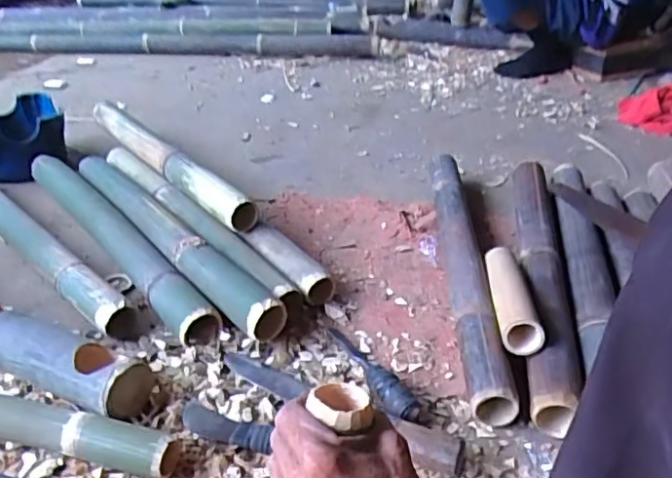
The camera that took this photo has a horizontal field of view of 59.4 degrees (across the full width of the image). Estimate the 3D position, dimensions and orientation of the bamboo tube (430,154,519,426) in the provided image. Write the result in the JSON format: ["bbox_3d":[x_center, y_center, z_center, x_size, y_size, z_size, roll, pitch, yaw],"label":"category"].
[{"bbox_3d":[0.196,0.015,0.931,0.062,0.063,0.634,2,32,2],"label":"bamboo tube"}]

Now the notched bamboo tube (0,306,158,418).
[{"bbox_3d":[-0.426,0.121,0.758,0.464,0.068,0.088,15,35,21],"label":"notched bamboo tube"}]

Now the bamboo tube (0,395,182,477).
[{"bbox_3d":[-0.289,0.210,0.636,0.242,0.038,0.048,8,33,11],"label":"bamboo tube"}]

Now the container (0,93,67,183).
[{"bbox_3d":[-0.700,-0.220,1.289,0.196,0.113,0.254,-19,37,-28],"label":"container"}]

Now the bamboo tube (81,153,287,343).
[{"bbox_3d":[-0.293,-0.014,0.991,0.069,0.071,0.662,-23,39,-33],"label":"bamboo tube"}]

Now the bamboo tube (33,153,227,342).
[{"bbox_3d":[-0.376,-0.006,0.989,0.067,0.056,0.639,-23,39,-32],"label":"bamboo tube"}]

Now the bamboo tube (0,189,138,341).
[{"bbox_3d":[-0.519,-0.004,0.979,0.670,0.057,0.056,28,41,36],"label":"bamboo tube"}]

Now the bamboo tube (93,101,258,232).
[{"bbox_3d":[-0.347,-0.163,1.155,0.052,0.055,0.630,-23,39,-32],"label":"bamboo tube"}]

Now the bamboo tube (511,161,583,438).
[{"bbox_3d":[0.311,0.034,0.899,0.069,0.071,0.595,7,33,10],"label":"bamboo tube"}]

